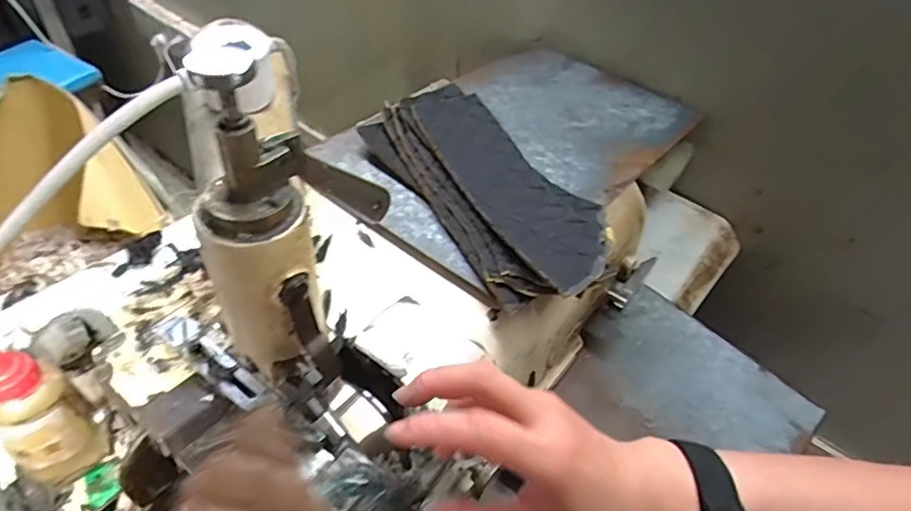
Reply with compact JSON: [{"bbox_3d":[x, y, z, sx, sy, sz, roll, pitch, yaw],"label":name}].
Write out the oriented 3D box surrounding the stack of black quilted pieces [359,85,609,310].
[{"bbox_3d":[0.030,-0.065,0.500,0.118,0.039,0.284,-22,52,-25],"label":"stack of black quilted pieces"}]

